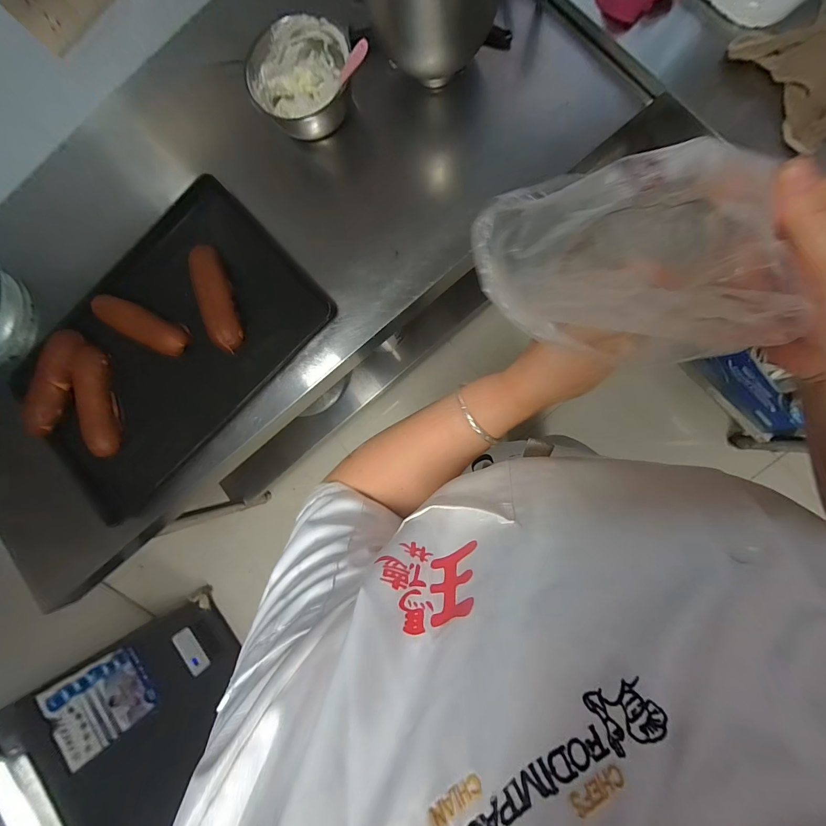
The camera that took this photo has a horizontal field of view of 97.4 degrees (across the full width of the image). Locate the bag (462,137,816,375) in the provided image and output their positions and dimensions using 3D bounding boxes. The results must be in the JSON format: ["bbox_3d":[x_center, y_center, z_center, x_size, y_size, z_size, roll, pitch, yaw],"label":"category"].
[{"bbox_3d":[0.119,-0.076,0.203,0.154,0.061,0.095,-8,88,7],"label":"bag"}]

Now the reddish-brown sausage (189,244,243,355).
[{"bbox_3d":[-0.361,-0.209,0.664,0.056,0.046,0.199,-17,84,7],"label":"reddish-brown sausage"}]

